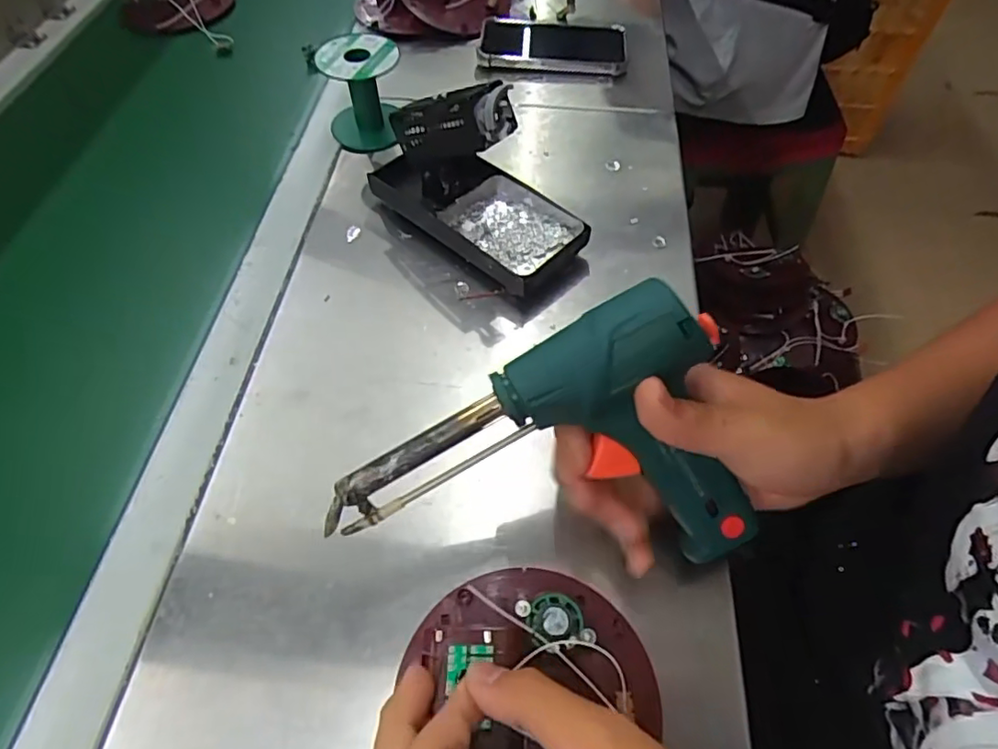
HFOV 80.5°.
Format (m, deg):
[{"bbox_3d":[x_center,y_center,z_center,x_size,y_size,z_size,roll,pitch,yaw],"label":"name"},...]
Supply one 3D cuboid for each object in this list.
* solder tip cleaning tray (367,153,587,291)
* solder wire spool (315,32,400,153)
[{"bbox_3d":[-0.017,-0.127,0.448,0.170,0.044,0.078,36,63,22],"label":"solder tip cleaning tray"},{"bbox_3d":[-0.118,-0.248,0.514,0.070,0.073,0.065,-19,58,-13],"label":"solder wire spool"}]

